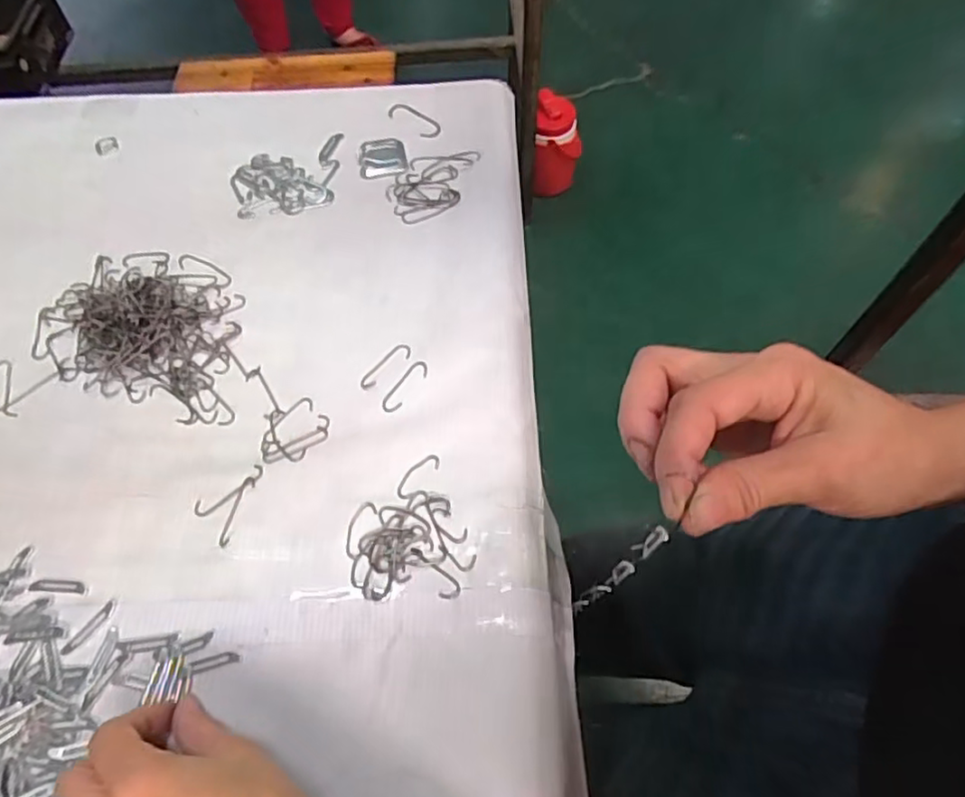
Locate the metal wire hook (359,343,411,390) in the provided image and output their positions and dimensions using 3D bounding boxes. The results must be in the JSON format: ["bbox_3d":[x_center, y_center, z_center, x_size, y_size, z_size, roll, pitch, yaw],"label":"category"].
[{"bbox_3d":[-0.066,-0.022,0.430,0.043,0.004,0.015,-40,67,-20],"label":"metal wire hook"}]

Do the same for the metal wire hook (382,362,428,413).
[{"bbox_3d":[-0.051,-0.008,0.422,0.014,0.004,0.043,31,65,17],"label":"metal wire hook"}]

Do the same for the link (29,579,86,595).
[{"bbox_3d":[-0.241,0.106,0.360,0.031,0.004,0.008,3,60,2],"label":"link"}]

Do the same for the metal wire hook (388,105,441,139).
[{"bbox_3d":[-0.058,-0.239,0.545,0.051,0.006,0.021,33,65,18],"label":"metal wire hook"}]

